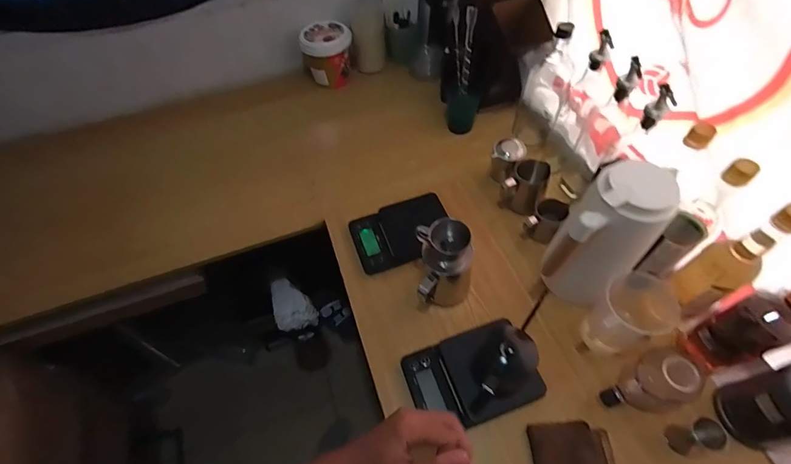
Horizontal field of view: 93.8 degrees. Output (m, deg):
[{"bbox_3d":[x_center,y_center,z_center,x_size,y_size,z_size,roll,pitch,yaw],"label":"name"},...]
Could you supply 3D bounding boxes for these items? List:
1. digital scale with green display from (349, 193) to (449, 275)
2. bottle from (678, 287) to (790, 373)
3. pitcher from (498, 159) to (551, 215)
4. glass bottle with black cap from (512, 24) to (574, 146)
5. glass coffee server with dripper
[{"bbox_3d":[0.013,-0.001,0.733,0.190,0.029,0.118,-21,57,-11],"label":"digital scale with green display"},{"bbox_3d":[0.474,0.111,0.472,0.060,0.273,0.068,-13,56,-6],"label":"bottle"},{"bbox_3d":[0.255,-0.090,0.730,0.074,0.080,0.070,20,59,16],"label":"pitcher"},{"bbox_3d":[0.312,-0.294,0.770,0.080,0.261,0.084,19,59,15],"label":"glass bottle with black cap"},{"bbox_3d":[0.082,0.061,0.599,0.089,0.166,0.087,-3,56,1],"label":"glass coffee server with dripper"}]

